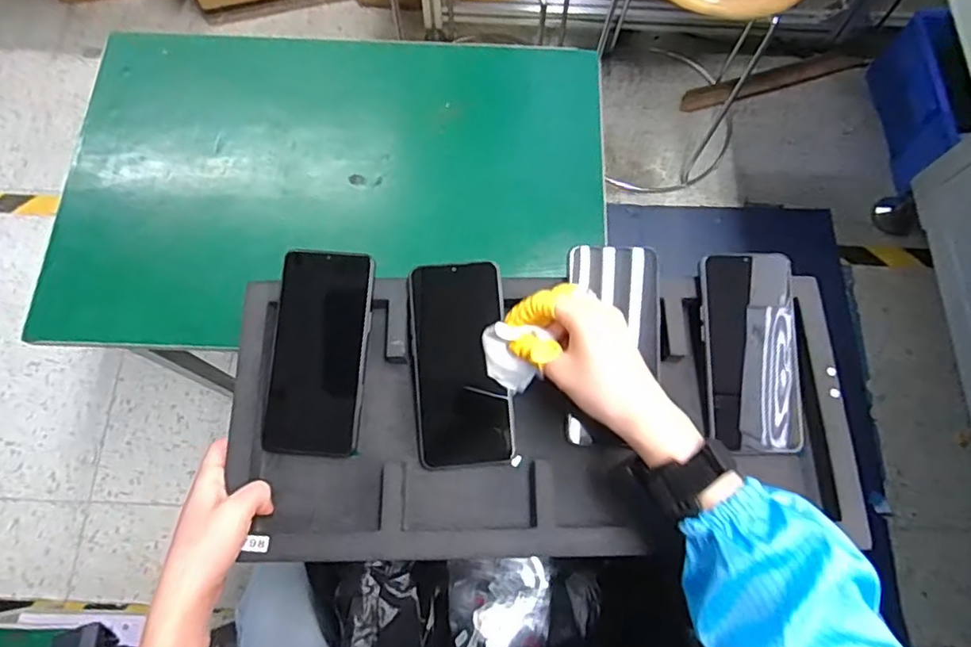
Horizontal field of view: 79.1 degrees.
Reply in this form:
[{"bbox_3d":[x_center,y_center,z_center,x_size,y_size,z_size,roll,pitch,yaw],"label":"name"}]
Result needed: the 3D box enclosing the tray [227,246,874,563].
[{"bbox_3d":[0.046,0.058,0.463,0.475,0.056,0.233,-2,72,-2],"label":"tray"}]

